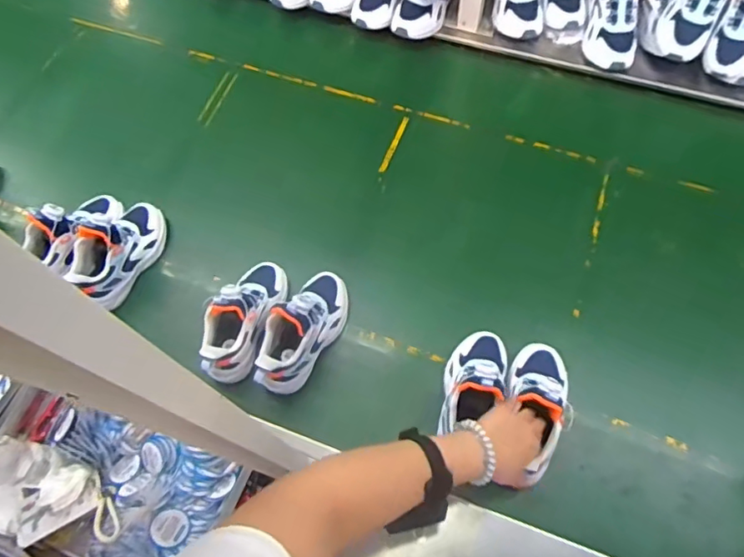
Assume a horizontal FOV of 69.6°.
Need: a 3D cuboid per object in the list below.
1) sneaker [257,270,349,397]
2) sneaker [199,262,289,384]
[{"bbox_3d":[-0.098,0.069,0.774,0.081,0.113,0.195,28,64,10],"label":"sneaker"},{"bbox_3d":[-0.185,0.049,0.779,0.085,0.103,0.193,21,63,6],"label":"sneaker"}]

